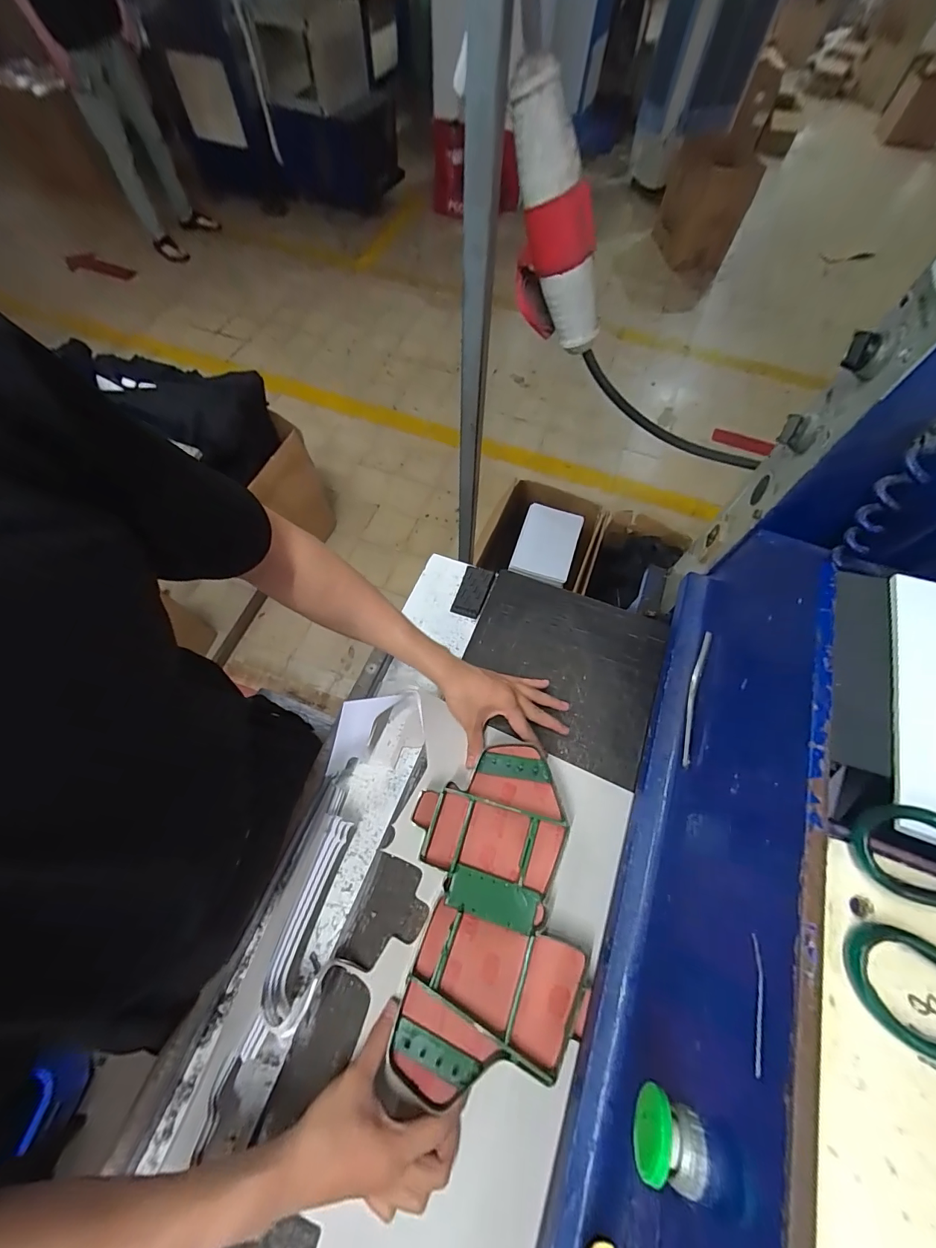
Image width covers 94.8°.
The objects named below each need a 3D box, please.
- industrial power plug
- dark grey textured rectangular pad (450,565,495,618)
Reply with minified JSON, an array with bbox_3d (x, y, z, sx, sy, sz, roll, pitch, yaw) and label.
[{"bbox_3d":[0.083,-0.410,0.455,0.095,0.230,0.061,26,64,36],"label":"industrial power plug"},{"bbox_3d":[0.009,-0.052,0.676,0.046,0.020,0.082,17,65,7],"label":"dark grey textured rectangular pad"}]

